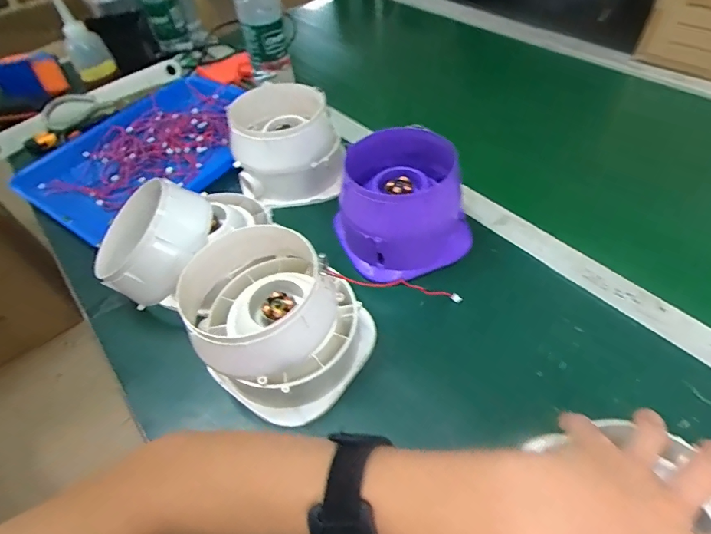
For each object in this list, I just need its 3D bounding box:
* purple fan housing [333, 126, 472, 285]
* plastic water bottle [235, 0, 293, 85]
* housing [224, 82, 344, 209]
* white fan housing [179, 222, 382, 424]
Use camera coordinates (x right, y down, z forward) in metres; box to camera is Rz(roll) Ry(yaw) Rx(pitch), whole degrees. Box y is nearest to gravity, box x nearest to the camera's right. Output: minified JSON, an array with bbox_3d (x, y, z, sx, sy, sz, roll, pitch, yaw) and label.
[{"bbox_3d":[0.044,-0.065,0.453,0.124,0.110,0.116,-3,49,4],"label":"purple fan housing"},{"bbox_3d":[-0.143,-0.378,0.633,0.062,0.203,0.060,-10,49,-3],"label":"plastic water bottle"},{"bbox_3d":[-0.085,-0.155,0.542,0.131,0.101,0.116,-10,49,-3],"label":"housing"},{"bbox_3d":[-0.068,0.042,0.373,0.141,0.103,0.127,26,57,26],"label":"white fan housing"}]

